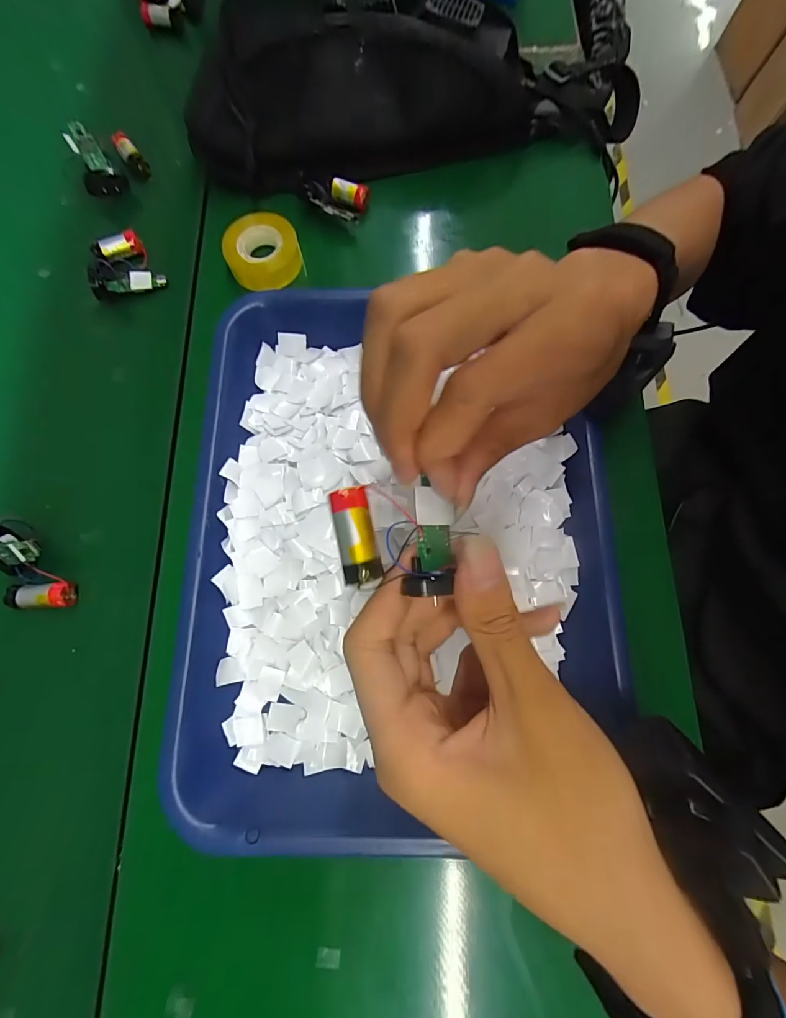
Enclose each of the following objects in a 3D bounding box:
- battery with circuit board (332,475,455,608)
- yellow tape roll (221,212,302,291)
[{"bbox_3d":[0.002,0.012,0.153,0.044,0.015,0.043,-9,77,-3],"label":"battery with circuit board"},{"bbox_3d":[-0.103,-0.204,0.317,0.056,0.016,0.054,-15,77,-6],"label":"yellow tape roll"}]

